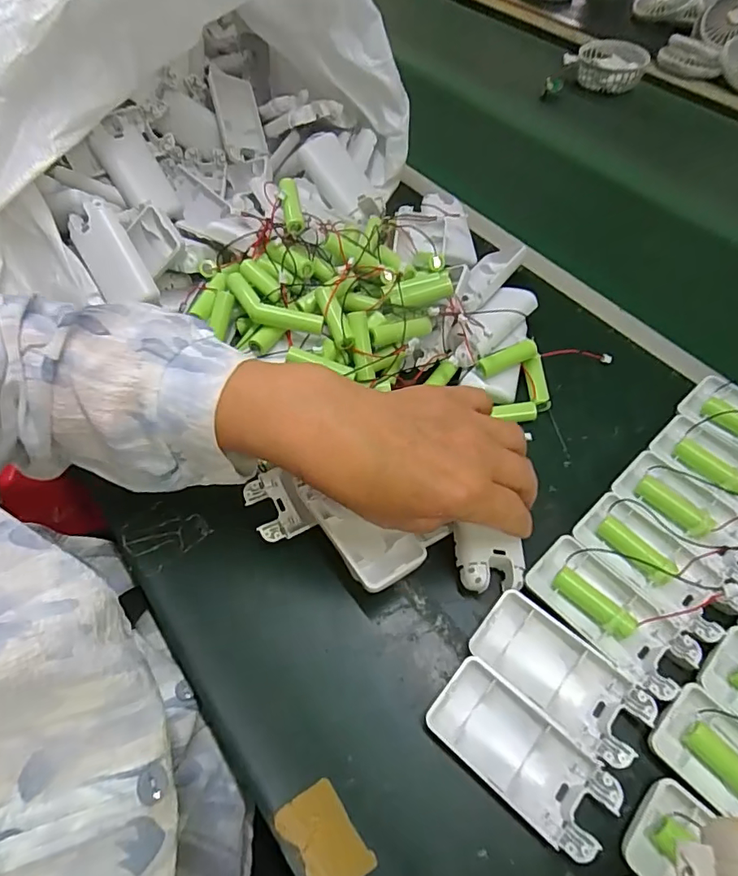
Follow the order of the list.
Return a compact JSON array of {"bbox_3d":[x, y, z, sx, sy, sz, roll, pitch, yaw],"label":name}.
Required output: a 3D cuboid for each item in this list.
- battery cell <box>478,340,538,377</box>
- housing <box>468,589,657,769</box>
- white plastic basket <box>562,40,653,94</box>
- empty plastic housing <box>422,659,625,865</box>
[{"bbox_3d":[0.107,-0.061,0.387,0.050,0.014,0.011,-23,61,-12],"label":"battery cell"},{"bbox_3d":[0.105,0.131,0.280,0.092,0.011,0.046,38,67,22],"label":"housing"},{"bbox_3d":[0.334,-0.516,0.696,0.095,0.030,0.101,40,67,22],"label":"white plastic basket"},{"bbox_3d":[0.078,0.164,0.264,0.093,0.012,0.045,36,66,21],"label":"empty plastic housing"}]

